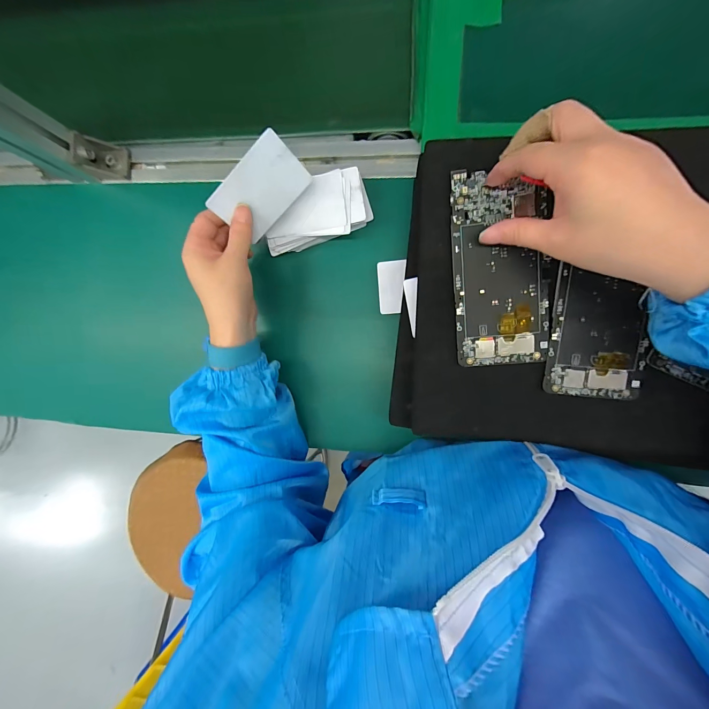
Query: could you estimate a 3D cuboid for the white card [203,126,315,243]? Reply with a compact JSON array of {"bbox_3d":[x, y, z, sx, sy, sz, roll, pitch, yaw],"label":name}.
[{"bbox_3d":[-0.084,-0.149,0.297,0.082,0.055,0.005,-41,45,14],"label":"white card"}]

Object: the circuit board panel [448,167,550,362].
[{"bbox_3d":[0.116,-0.069,0.265,0.073,0.005,0.154,-9,96,8],"label":"circuit board panel"}]

